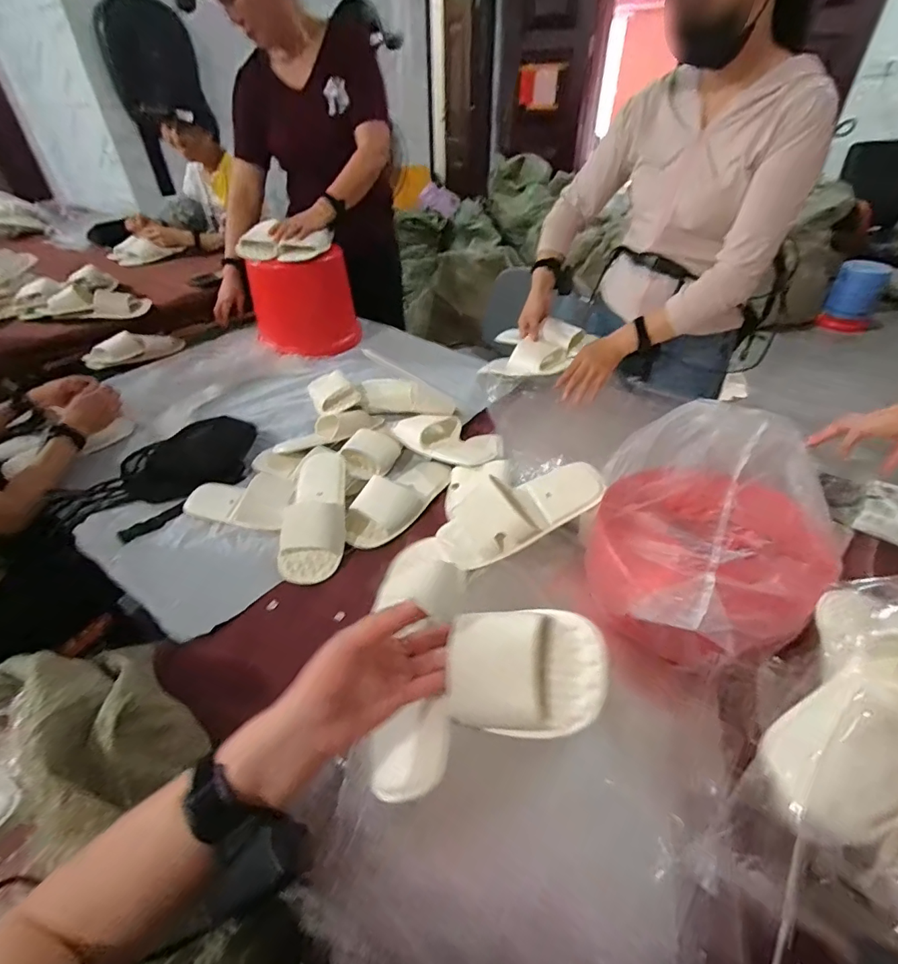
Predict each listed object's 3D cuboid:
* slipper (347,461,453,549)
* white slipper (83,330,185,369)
[{"bbox_3d":[-0.088,0.021,0.845,0.101,0.061,0.252,26,47,28],"label":"slipper"},{"bbox_3d":[-0.845,-0.366,1.264,0.080,0.067,0.235,22,45,25],"label":"white slipper"}]

